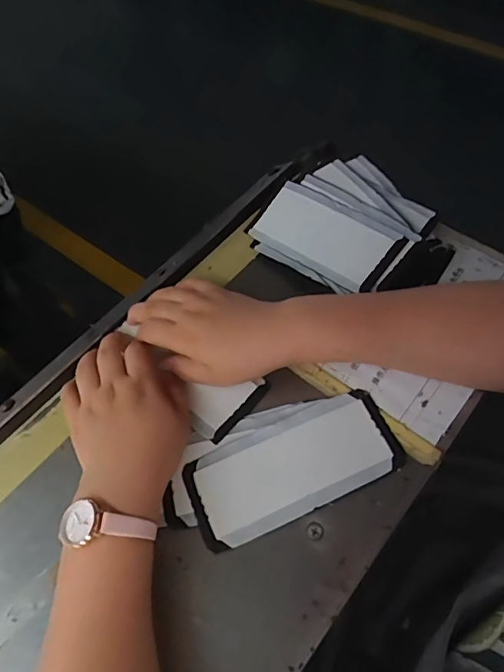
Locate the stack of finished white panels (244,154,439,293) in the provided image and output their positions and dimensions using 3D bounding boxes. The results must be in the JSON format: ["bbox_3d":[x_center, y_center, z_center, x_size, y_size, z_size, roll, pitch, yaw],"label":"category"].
[{"bbox_3d":[0.089,-0.113,0.460,0.143,0.040,0.148,-41,65,-18],"label":"stack of finished white panels"}]

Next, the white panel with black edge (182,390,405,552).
[{"bbox_3d":[0.033,0.099,0.366,0.163,0.009,0.070,-22,61,-9],"label":"white panel with black edge"}]

